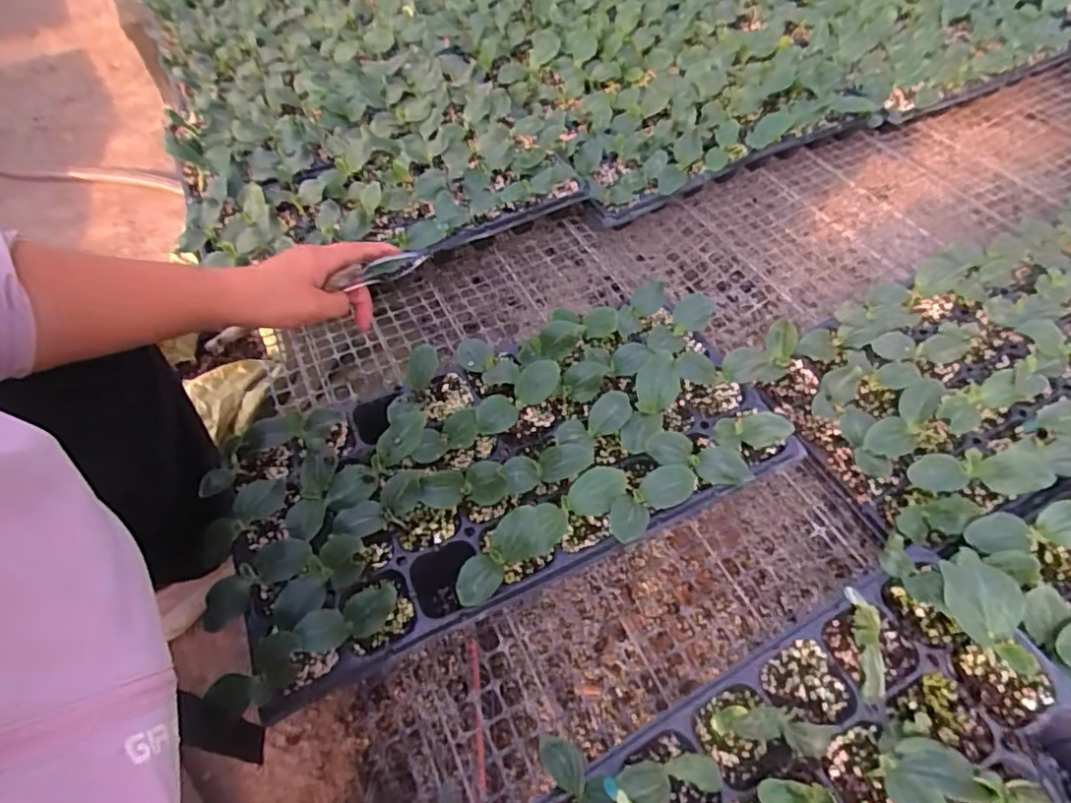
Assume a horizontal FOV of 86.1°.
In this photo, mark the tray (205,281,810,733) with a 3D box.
[{"bbox_3d":[-0.028,0.049,0.522,0.506,0.086,0.240,-21,54,-13],"label":"tray"}]

